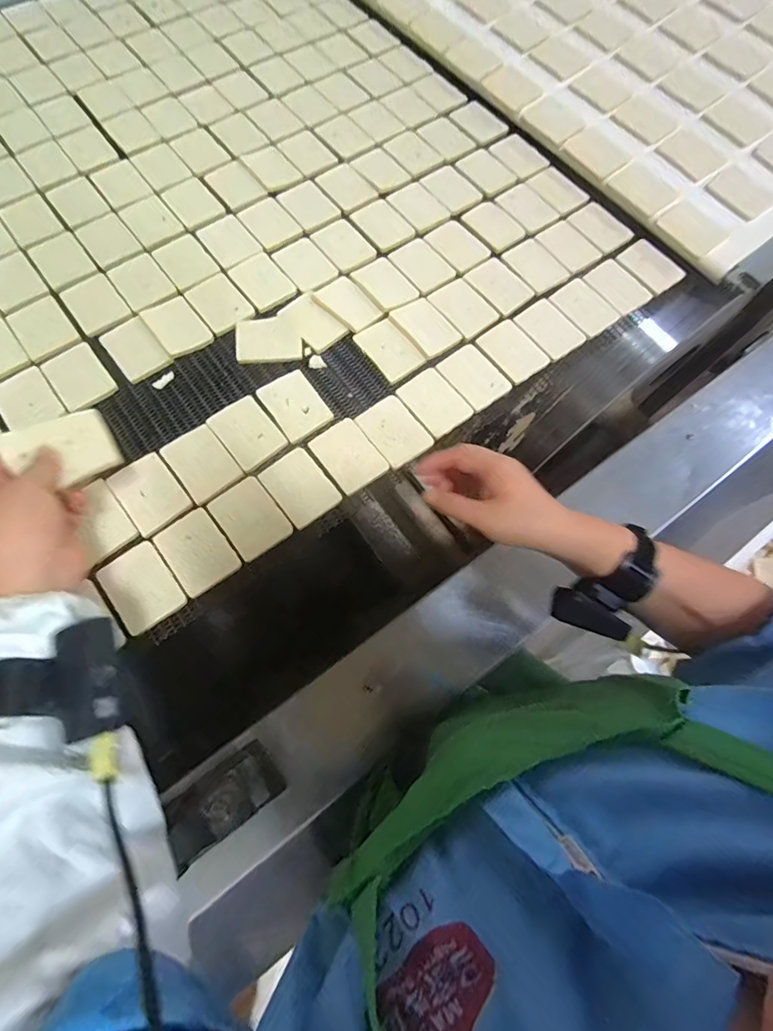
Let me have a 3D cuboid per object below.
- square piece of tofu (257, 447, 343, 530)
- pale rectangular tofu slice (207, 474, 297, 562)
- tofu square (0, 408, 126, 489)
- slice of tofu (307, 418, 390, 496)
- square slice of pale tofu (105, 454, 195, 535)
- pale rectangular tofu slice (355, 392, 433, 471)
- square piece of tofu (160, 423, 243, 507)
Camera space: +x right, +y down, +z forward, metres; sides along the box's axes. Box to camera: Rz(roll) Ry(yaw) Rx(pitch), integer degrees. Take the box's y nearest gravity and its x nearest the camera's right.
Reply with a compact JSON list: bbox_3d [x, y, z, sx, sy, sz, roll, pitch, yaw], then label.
[{"bbox_3d":[-0.091,-0.030,0.494,0.058,0.005,0.076,-37,76,-14],"label":"square piece of tofu"},{"bbox_3d":[-0.140,0.002,0.479,0.058,0.004,0.079,-37,76,-14],"label":"pale rectangular tofu slice"},{"bbox_3d":[-0.275,-0.055,0.396,0.081,0.006,0.062,-30,82,-27],"label":"tofu square"},{"bbox_3d":[-0.041,-0.065,0.507,0.057,0.005,0.077,-35,76,-13],"label":"slice of tofu"},{"bbox_3d":[-0.244,-0.023,0.481,0.057,0.004,0.080,-37,76,-14],"label":"square slice of pale tofu"},{"bbox_3d":[0.009,-0.095,0.519,0.058,0.004,0.076,-37,76,-13],"label":"pale rectangular tofu slice"},{"bbox_3d":[-0.196,-0.056,0.496,0.057,0.004,0.079,-38,76,-14],"label":"square piece of tofu"}]

